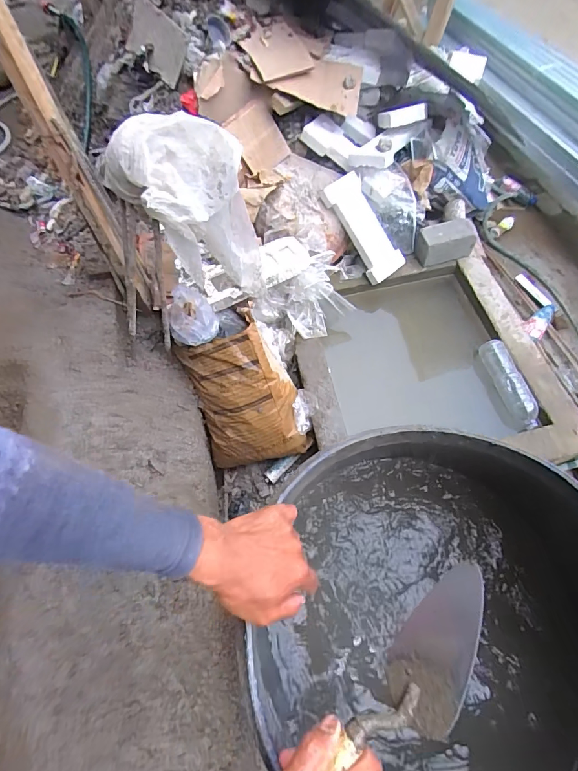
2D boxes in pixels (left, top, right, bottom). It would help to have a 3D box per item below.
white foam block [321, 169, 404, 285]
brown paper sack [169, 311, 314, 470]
[{"bbox_3d":[0.283,-0.588,1.477,0.150,0.065,0.398,-36,100,-15],"label":"white foam block"},{"bbox_3d":[-0.156,0.050,1.253,0.316,0.442,0.098,-17,19,11],"label":"brown paper sack"}]

